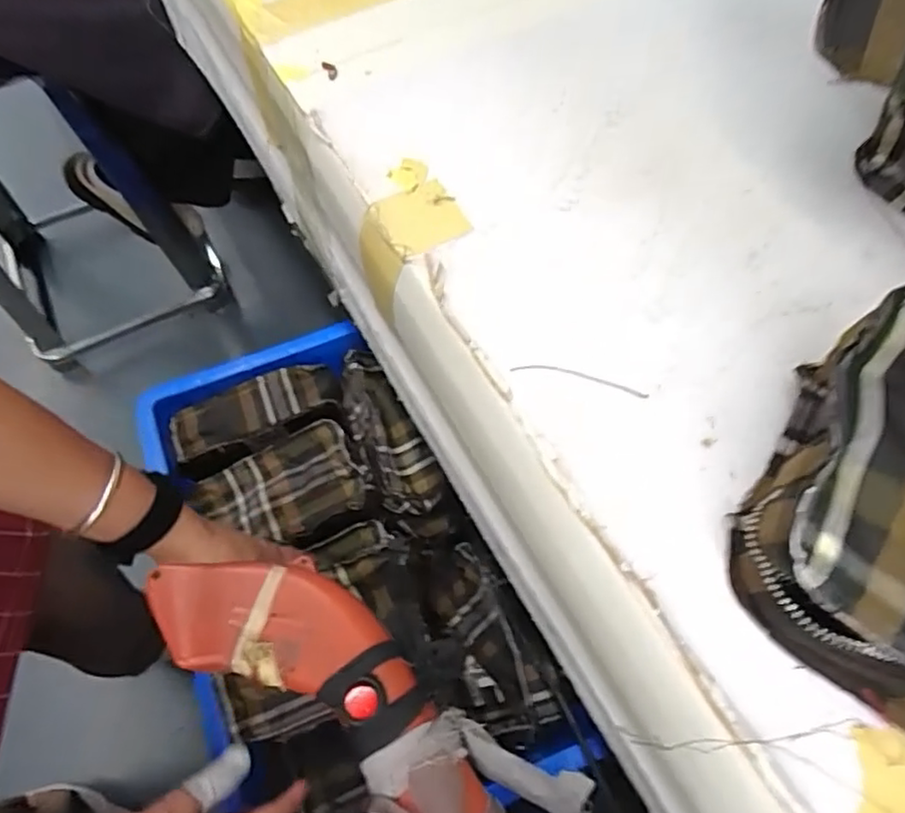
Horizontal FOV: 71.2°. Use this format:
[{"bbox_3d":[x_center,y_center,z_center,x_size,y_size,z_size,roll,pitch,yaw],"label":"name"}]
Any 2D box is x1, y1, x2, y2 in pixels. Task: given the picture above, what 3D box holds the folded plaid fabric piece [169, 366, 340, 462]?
[{"bbox_3d":[-0.227,-0.001,0.712,0.191,0.017,0.059,-18,65,-7],"label":"folded plaid fabric piece"}]

